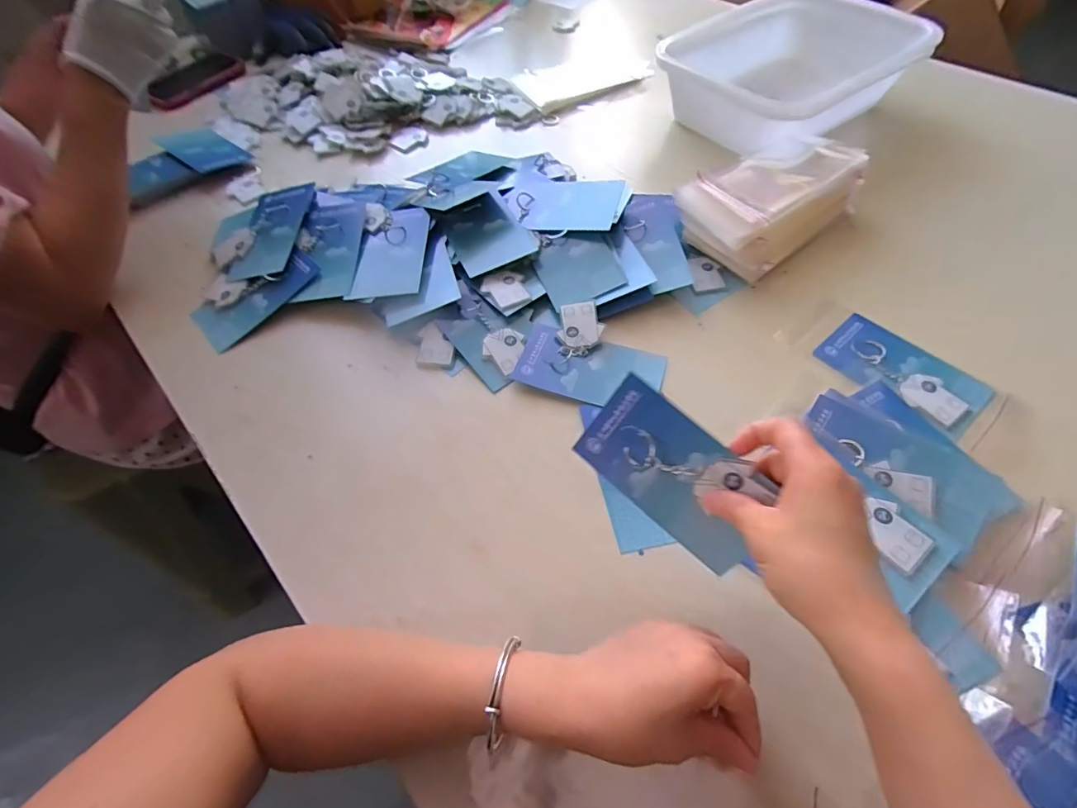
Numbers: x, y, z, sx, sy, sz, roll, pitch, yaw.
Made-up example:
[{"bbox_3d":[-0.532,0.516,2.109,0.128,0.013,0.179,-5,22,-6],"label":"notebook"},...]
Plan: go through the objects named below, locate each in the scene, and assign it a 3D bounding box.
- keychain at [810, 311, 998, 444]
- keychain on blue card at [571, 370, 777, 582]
[{"bbox_3d":[0.341,-0.031,0.455,0.083,0.009,0.135,-36,61,-20],"label":"keychain"},{"bbox_3d":[0.090,0.049,0.329,0.128,0.080,0.012,39,37,15],"label":"keychain on blue card"}]

